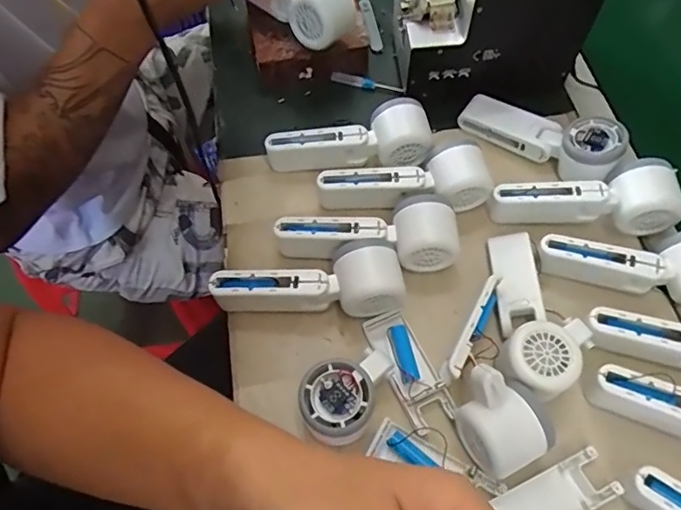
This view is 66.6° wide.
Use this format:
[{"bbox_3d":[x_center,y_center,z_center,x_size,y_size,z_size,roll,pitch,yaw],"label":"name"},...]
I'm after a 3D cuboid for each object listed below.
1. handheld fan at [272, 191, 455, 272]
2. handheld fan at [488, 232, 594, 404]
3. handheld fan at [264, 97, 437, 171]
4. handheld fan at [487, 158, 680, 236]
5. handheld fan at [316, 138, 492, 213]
[{"bbox_3d":[0.023,-0.015,0.485,0.161,0.054,0.062,-5,63,-3],"label":"handheld fan"},{"bbox_3d":[0.168,0.047,0.459,0.080,0.042,0.160,-1,50,-1],"label":"handheld fan"},{"bbox_3d":[0.008,-0.112,0.535,0.165,0.057,0.064,-11,63,-6],"label":"handheld fan"},{"bbox_3d":[0.231,-0.054,0.500,0.165,0.048,0.055,-2,62,14],"label":"handheld fan"},{"bbox_3d":[0.061,-0.070,0.507,0.162,0.046,0.056,-9,63,-5],"label":"handheld fan"}]

